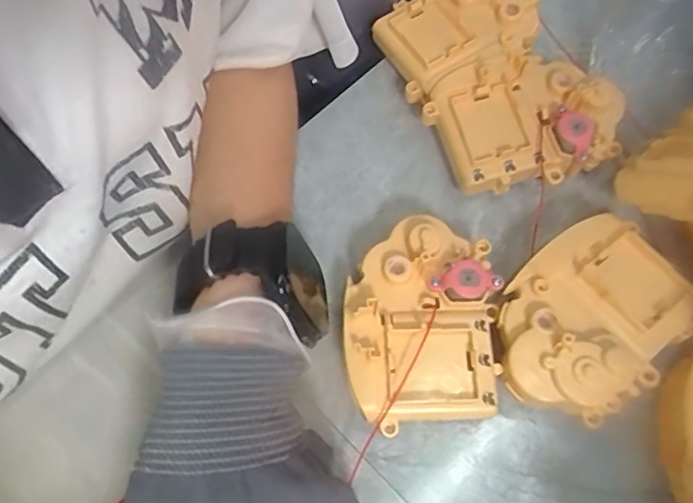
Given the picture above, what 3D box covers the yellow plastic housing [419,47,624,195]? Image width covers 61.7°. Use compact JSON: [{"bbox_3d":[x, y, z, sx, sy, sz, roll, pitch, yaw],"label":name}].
[{"bbox_3d":[0.096,-0.070,0.319,0.098,0.038,0.073,-16,67,-4],"label":"yellow plastic housing"}]

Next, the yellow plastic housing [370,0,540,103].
[{"bbox_3d":[0.069,-0.131,0.346,0.096,0.033,0.065,-25,68,-8],"label":"yellow plastic housing"}]

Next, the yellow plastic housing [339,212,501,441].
[{"bbox_3d":[0.036,0.034,0.280,0.071,0.040,0.092,-7,67,0],"label":"yellow plastic housing"}]

